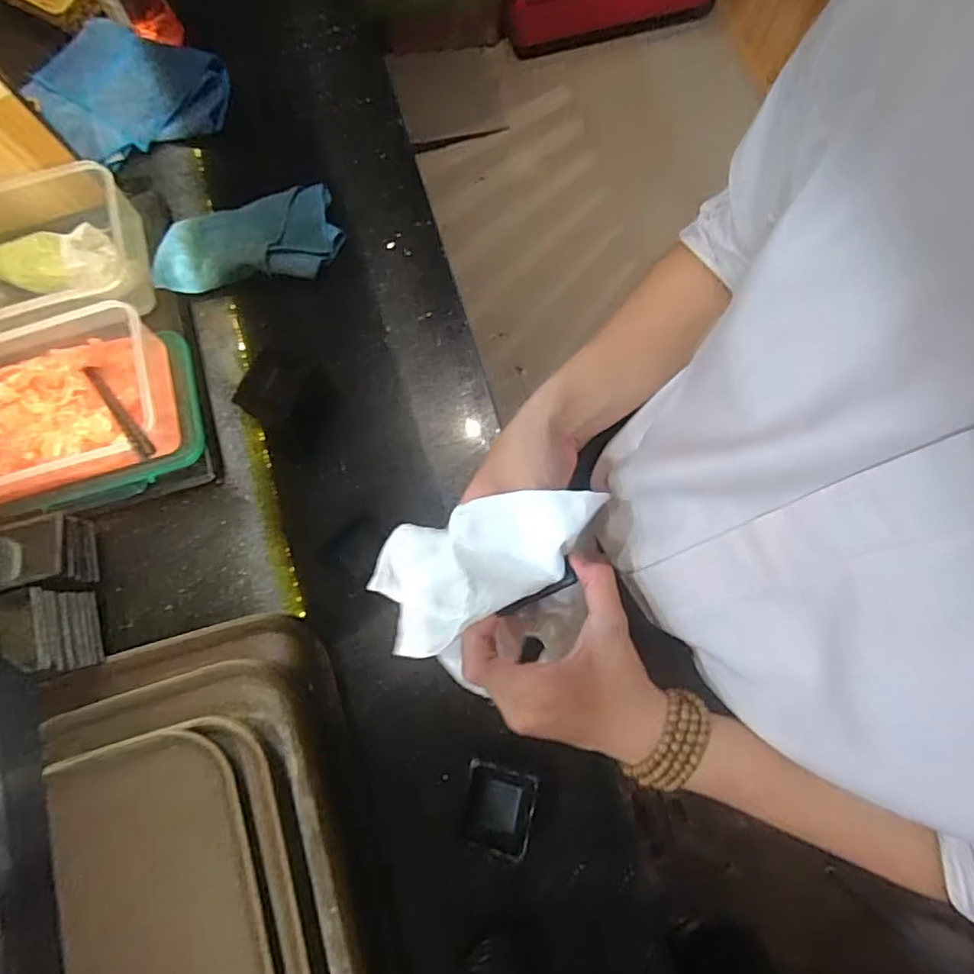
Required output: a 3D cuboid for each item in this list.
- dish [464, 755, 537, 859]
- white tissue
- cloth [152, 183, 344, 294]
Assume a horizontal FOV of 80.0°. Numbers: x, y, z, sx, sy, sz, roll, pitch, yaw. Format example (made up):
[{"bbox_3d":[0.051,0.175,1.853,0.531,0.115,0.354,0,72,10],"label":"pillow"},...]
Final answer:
[{"bbox_3d":[0.010,0.298,0.536,0.064,0.024,0.076,11,77,3],"label":"dish"},{"bbox_3d":[-0.002,0.043,0.393,0.160,0.054,0.081,-28,78,-6],"label":"white tissue"},{"bbox_3d":[-0.287,-0.289,0.693,0.221,0.042,0.108,-16,77,-3],"label":"cloth"}]

